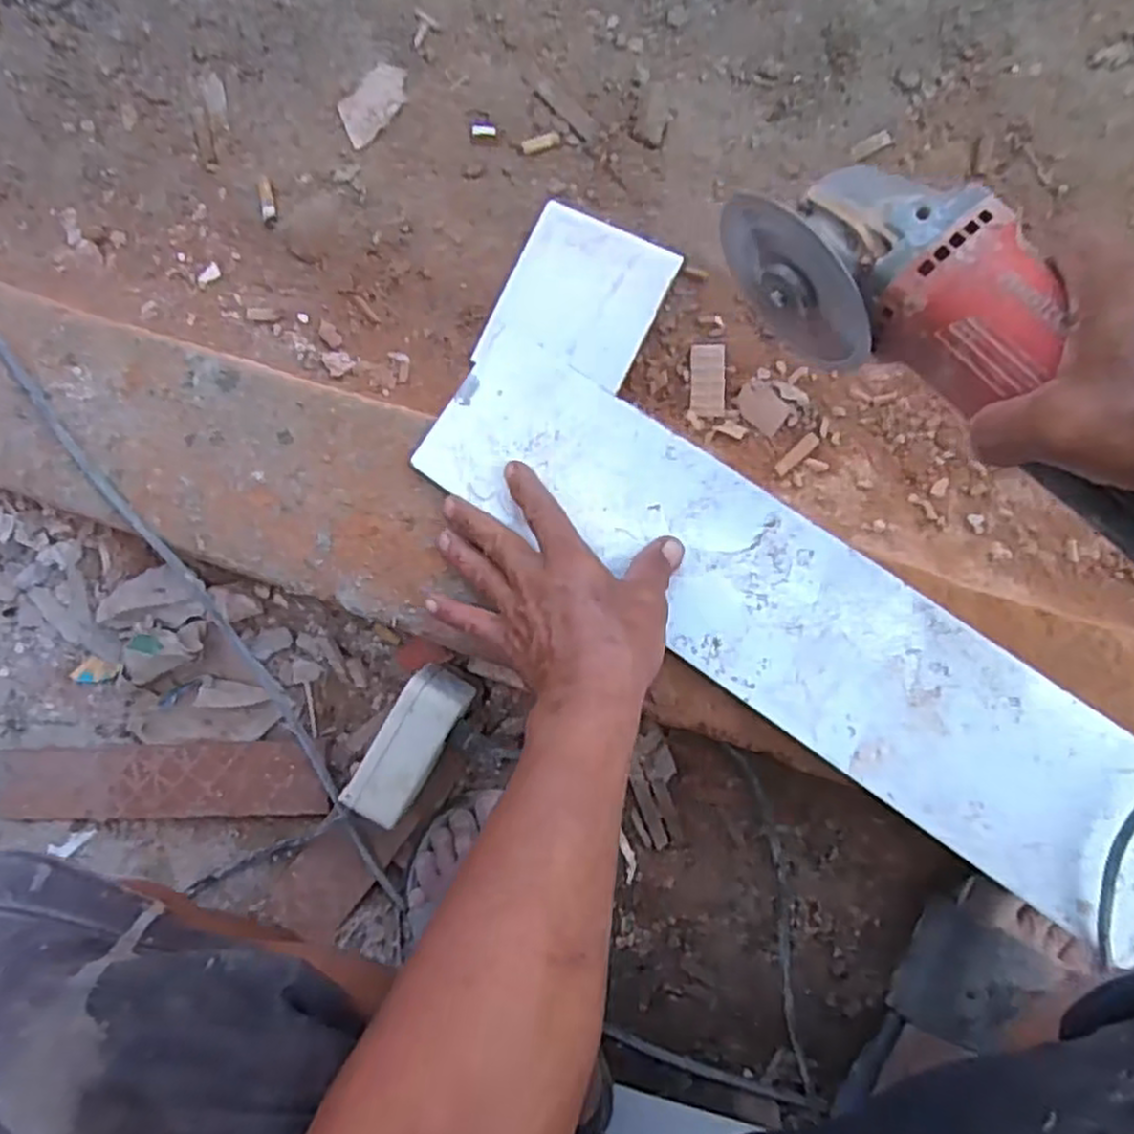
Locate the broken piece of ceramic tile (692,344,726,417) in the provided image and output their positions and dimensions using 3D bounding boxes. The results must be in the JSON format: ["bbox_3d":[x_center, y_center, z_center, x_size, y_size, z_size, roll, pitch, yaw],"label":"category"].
[{"bbox_3d":[0.101,-0.133,0.544,0.024,0.006,0.050,0,89,7],"label":"broken piece of ceramic tile"}]

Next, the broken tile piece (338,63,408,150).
[{"bbox_3d":[-0.145,-0.347,0.570,0.037,0.004,0.063,44,94,6],"label":"broken tile piece"}]

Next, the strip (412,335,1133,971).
[{"bbox_3d":[0.134,0.034,0.438,0.485,0.014,0.110,37,93,7],"label":"strip"}]

